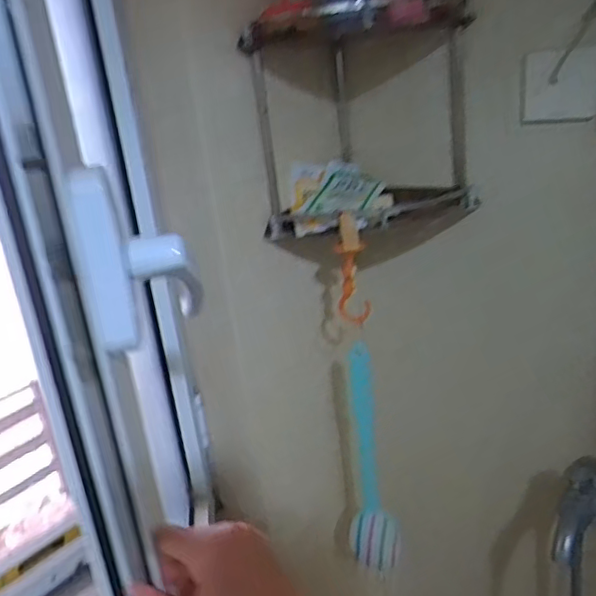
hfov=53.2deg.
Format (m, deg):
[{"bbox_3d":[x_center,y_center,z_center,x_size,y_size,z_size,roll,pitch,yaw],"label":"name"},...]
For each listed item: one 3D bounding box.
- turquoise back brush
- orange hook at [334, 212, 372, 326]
[{"bbox_3d":[0.106,0.244,0.900,0.070,0.357,0.048,-5,17,5],"label":"turquoise back brush"},{"bbox_3d":[0.071,-0.038,0.808,0.024,0.147,0.049,-13,18,-18],"label":"orange hook"}]

